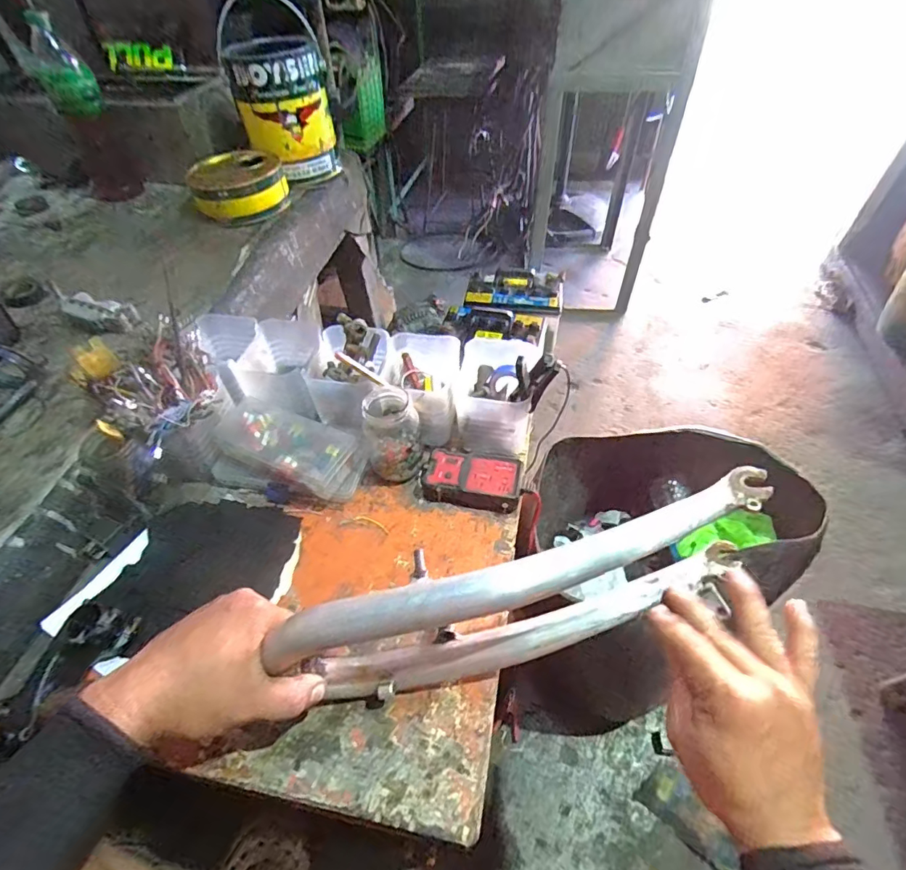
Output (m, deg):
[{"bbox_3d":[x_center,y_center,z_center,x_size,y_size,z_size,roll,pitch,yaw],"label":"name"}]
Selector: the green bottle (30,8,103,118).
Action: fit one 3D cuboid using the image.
[{"bbox_3d":[-0.637,-0.590,0.799,0.080,0.131,0.087,-24,53,-17],"label":"green bottle"}]

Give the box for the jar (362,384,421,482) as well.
[{"bbox_3d":[-0.069,0.001,0.553,0.061,0.100,0.074,-12,50,-8],"label":"jar"}]

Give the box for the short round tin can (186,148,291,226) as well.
[{"bbox_3d":[-0.379,-0.443,0.878,0.162,0.062,0.170,-20,52,-14],"label":"short round tin can"}]

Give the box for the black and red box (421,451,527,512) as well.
[{"bbox_3d":[0.020,0.053,0.551,0.109,0.028,0.061,11,51,12],"label":"black and red box"}]

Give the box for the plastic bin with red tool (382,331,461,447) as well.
[{"bbox_3d":[-0.039,-0.058,0.602,0.088,0.082,0.117,5,50,7],"label":"plastic bin with red tool"}]

